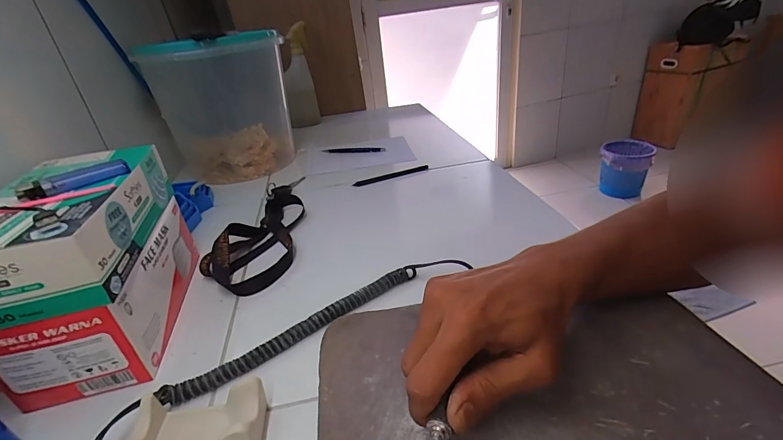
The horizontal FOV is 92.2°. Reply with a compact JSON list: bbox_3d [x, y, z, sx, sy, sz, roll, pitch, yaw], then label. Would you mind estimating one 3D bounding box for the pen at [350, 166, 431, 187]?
[{"bbox_3d":[0.000,-0.076,0.646,0.135,0.007,0.015,-15,31,-13],"label":"pen"}]

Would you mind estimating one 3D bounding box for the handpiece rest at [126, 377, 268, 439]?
[{"bbox_3d":[-0.133,0.145,0.262,0.093,0.034,0.048,-8,30,-1],"label":"handpiece rest"}]

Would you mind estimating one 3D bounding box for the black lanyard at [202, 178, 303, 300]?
[{"bbox_3d":[-0.175,-0.002,0.526,0.097,0.034,0.287,-7,30,0],"label":"black lanyard"}]

